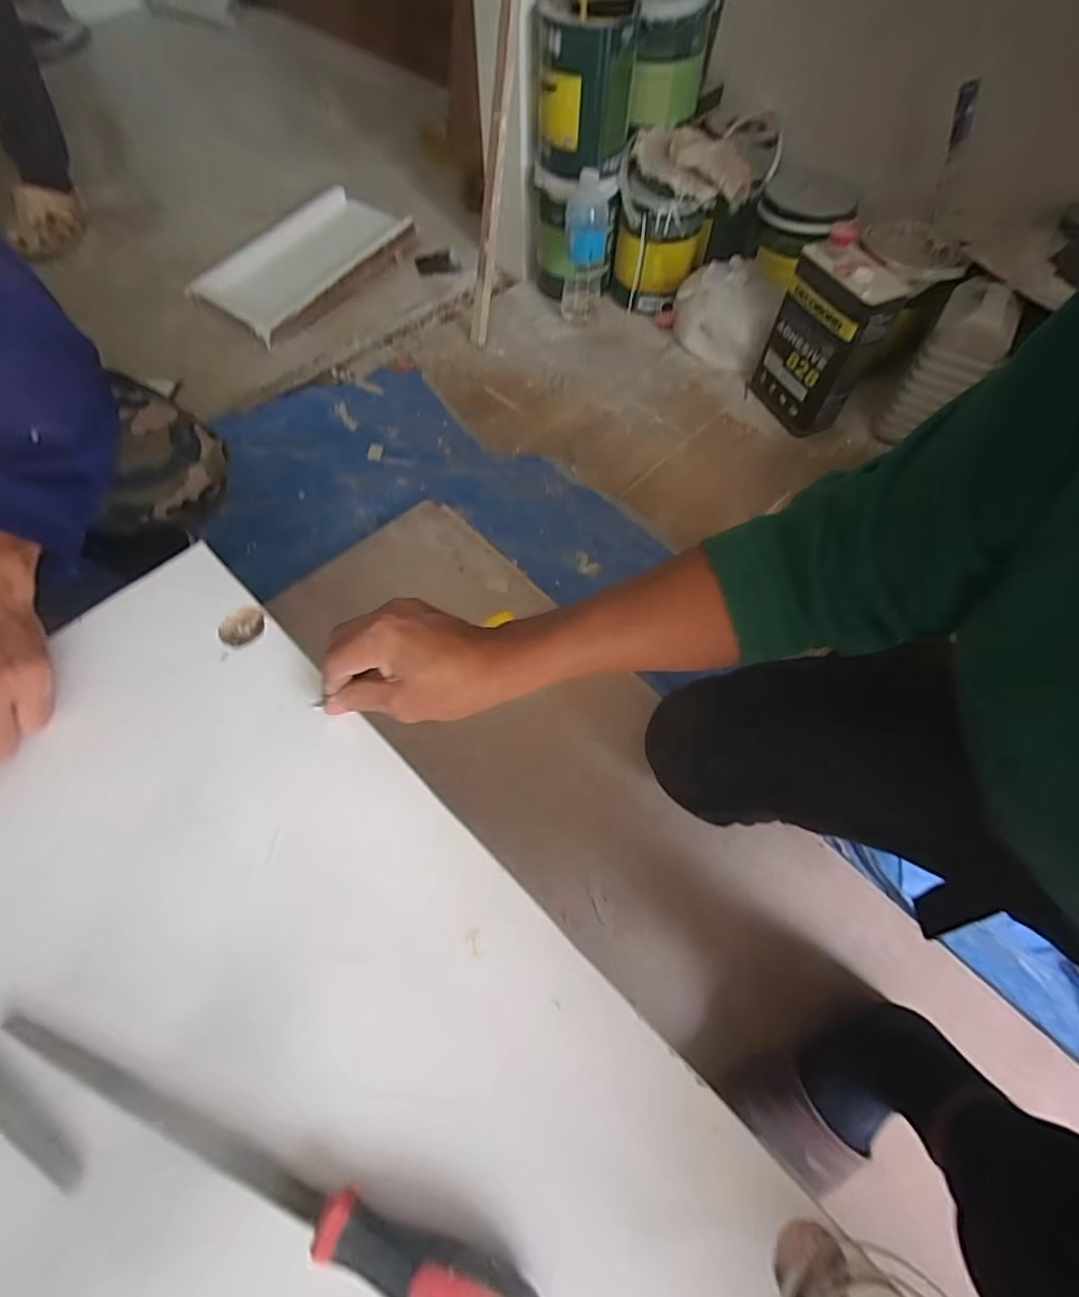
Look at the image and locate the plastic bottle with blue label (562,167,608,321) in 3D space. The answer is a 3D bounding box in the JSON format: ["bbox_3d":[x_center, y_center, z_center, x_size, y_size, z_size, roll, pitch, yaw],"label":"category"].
[{"bbox_3d":[0.089,-0.747,1.052,0.085,0.221,0.086,1,62,0],"label":"plastic bottle with blue label"}]

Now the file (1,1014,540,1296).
[{"bbox_3d":[-0.142,0.253,0.263,0.297,0.026,0.027,17,63,8],"label":"file"}]

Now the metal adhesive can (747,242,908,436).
[{"bbox_3d":[0.462,-0.505,0.927,0.077,0.248,0.170,-25,65,-13],"label":"metal adhesive can"}]

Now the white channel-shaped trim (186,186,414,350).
[{"bbox_3d":[-0.469,-0.800,1.148,0.219,0.064,0.434,29,65,14],"label":"white channel-shaped trim"}]

